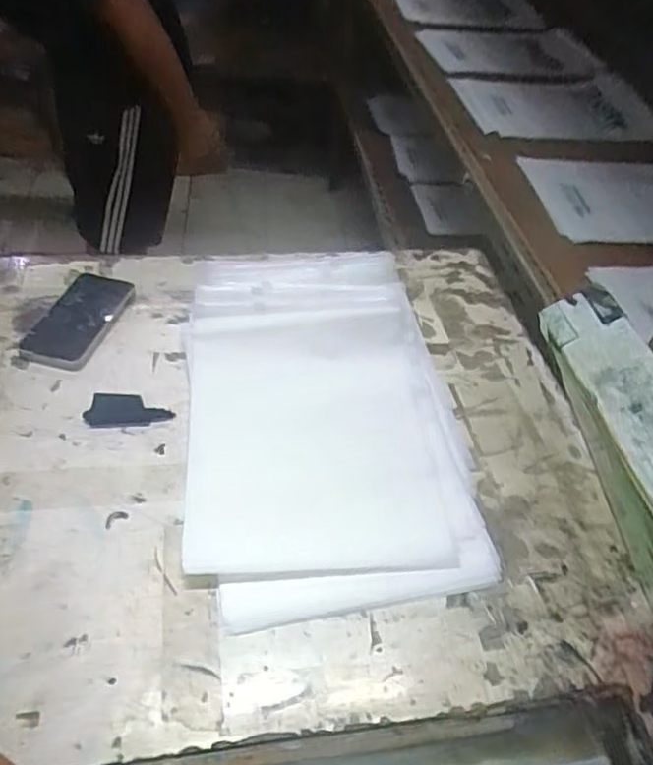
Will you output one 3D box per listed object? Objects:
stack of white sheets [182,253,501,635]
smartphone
[{"bbox_3d":[-0.008,0.012,0.722,0.294,0.030,0.494,-4,49,-8],"label":"stack of white sheets"},{"bbox_3d":[-0.303,-0.077,0.798,0.088,0.010,0.160,13,45,5],"label":"smartphone"}]

